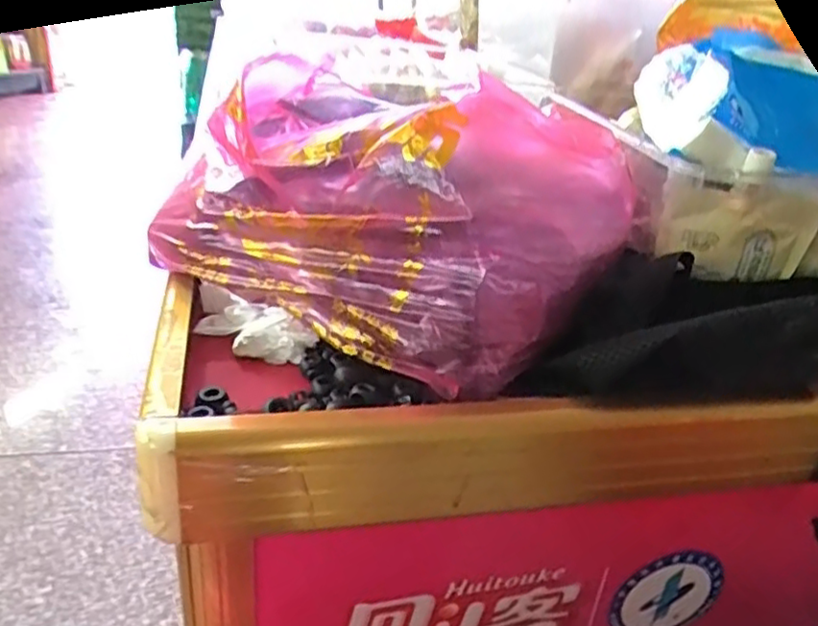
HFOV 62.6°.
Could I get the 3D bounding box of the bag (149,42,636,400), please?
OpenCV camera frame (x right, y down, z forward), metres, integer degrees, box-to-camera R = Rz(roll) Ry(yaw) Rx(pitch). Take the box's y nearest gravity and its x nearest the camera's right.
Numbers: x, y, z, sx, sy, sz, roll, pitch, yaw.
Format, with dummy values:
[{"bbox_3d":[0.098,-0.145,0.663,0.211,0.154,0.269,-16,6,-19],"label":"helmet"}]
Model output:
[{"bbox_3d":[-0.018,-0.070,0.439,0.275,0.136,0.172,24,32,30],"label":"bag"}]

